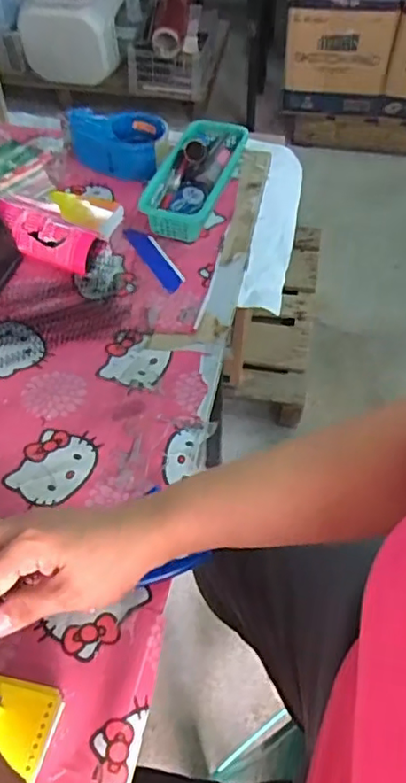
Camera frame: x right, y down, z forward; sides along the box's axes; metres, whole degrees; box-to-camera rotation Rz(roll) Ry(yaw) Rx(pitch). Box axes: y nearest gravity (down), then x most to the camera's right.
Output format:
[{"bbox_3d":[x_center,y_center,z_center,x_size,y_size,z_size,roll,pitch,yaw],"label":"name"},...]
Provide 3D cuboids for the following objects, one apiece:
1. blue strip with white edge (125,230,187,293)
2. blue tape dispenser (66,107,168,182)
[{"bbox_3d":[-0.061,-0.172,0.764,0.029,0.004,0.129,-25,57,-18],"label":"blue strip with white edge"},{"bbox_3d":[-0.126,-0.367,0.874,0.147,0.066,0.101,15,46,2],"label":"blue tape dispenser"}]

